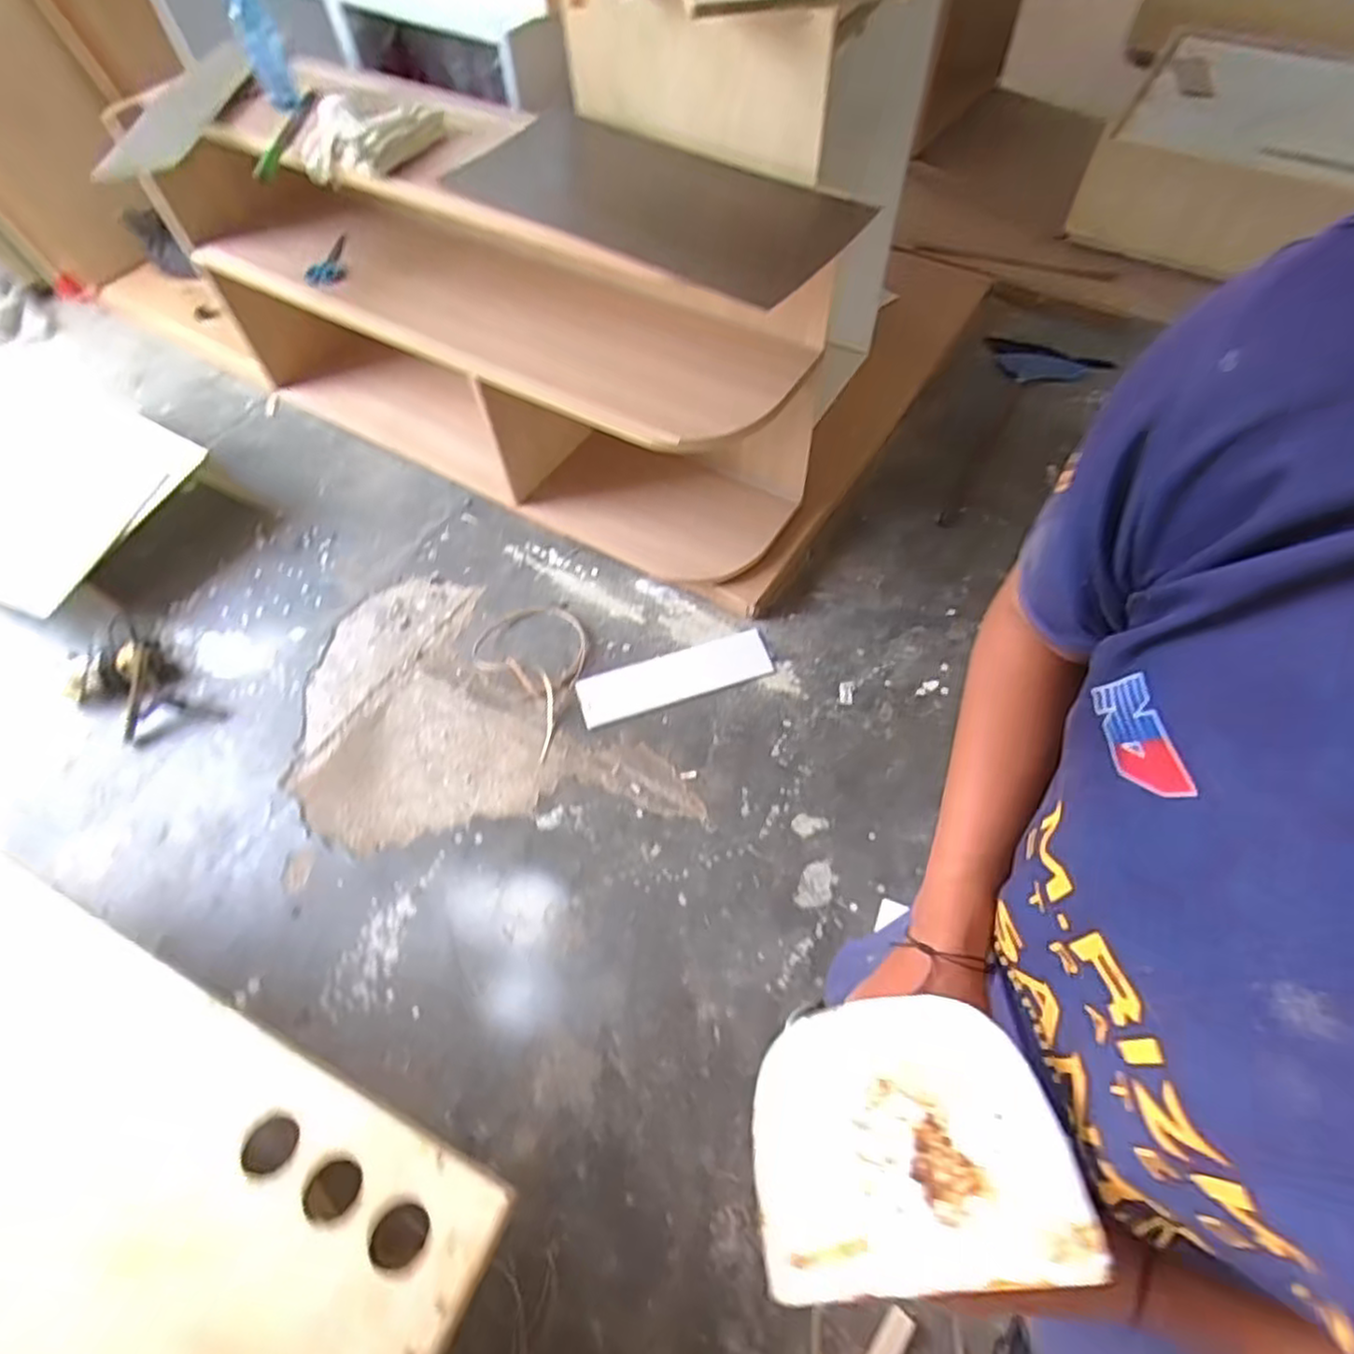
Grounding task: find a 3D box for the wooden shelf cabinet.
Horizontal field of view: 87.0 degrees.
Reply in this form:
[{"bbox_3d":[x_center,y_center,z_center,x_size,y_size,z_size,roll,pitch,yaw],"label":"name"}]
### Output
[{"bbox_3d":[-0.393,-0.815,1.633,1.538,0.781,0.495,28,65,18],"label":"wooden shelf cabinet"}]

